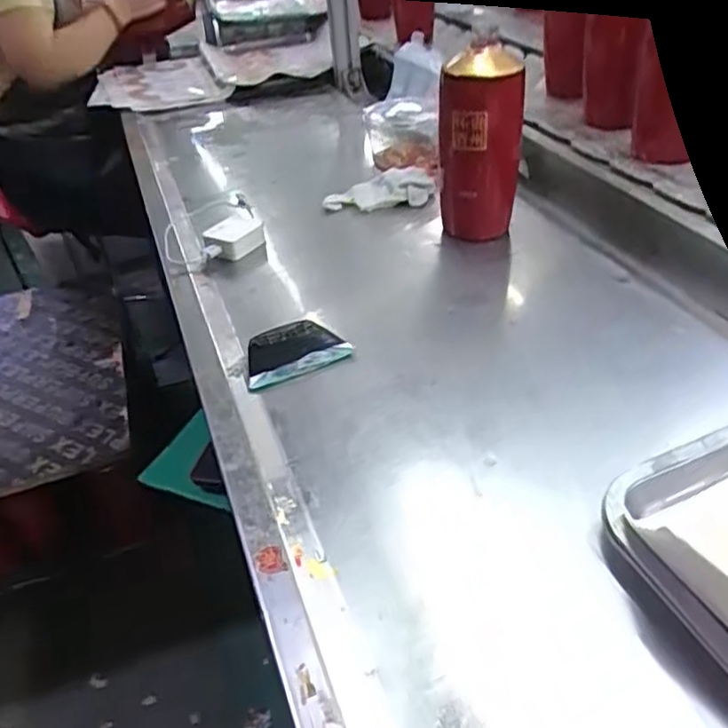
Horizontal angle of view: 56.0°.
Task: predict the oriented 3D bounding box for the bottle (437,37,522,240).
[{"bbox_3d":[0.123,-0.226,0.727,0.085,0.190,0.069,2,37,9],"label":"bottle"}]

